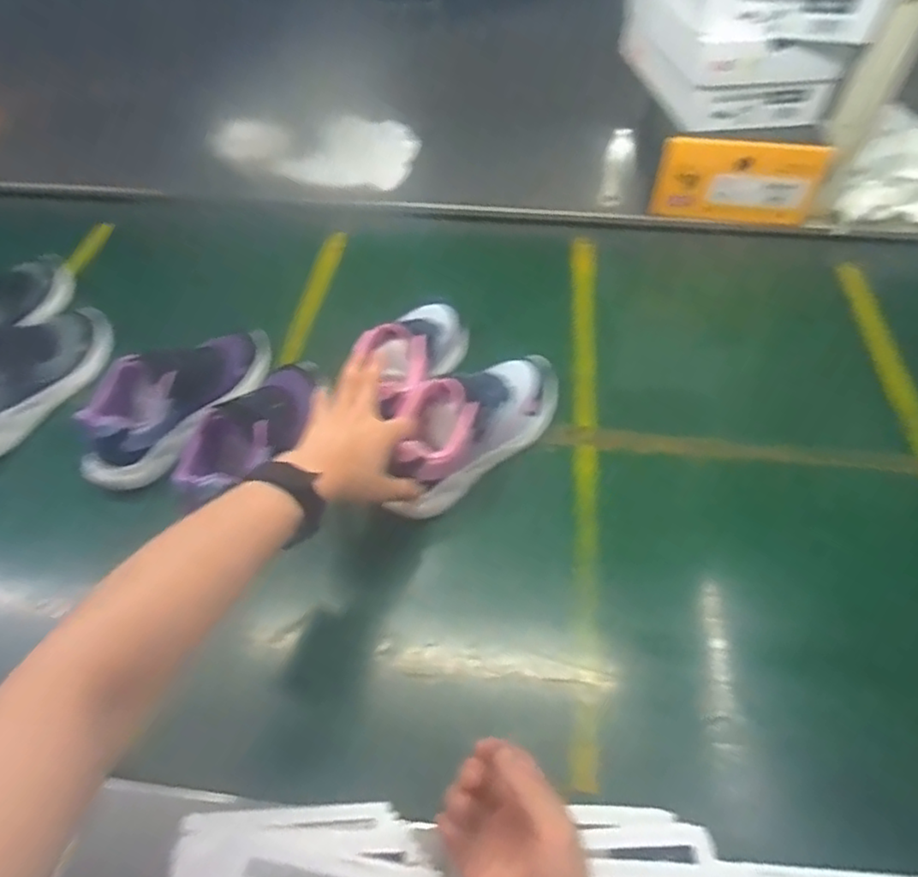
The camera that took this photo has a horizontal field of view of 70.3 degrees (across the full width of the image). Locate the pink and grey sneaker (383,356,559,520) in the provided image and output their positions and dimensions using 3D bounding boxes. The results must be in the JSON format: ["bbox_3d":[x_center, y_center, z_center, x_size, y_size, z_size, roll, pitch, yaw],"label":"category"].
[{"bbox_3d":[0.014,-0.020,0.641,0.220,0.100,0.069,-36,57,-25],"label":"pink and grey sneaker"}]

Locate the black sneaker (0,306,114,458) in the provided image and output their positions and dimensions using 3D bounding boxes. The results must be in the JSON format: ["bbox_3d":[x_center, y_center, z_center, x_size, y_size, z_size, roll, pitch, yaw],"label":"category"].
[{"bbox_3d":[-0.487,-0.078,0.713,0.085,0.102,0.214,17,53,16],"label":"black sneaker"}]

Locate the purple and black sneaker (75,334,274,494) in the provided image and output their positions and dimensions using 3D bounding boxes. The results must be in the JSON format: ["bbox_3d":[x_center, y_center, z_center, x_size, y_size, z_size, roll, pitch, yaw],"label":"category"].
[{"bbox_3d":[-0.294,-0.052,0.682,0.088,0.081,0.232,32,58,26],"label":"purple and black sneaker"}]

